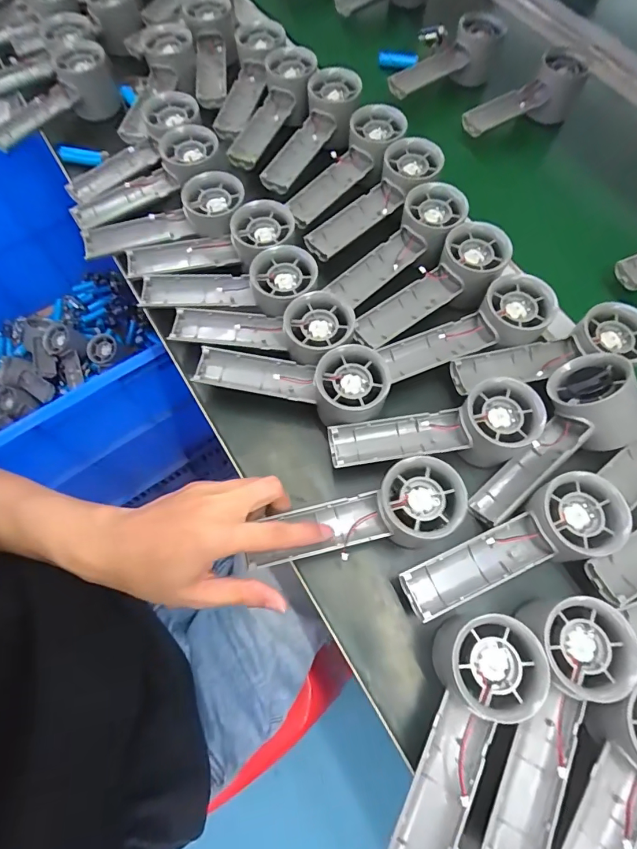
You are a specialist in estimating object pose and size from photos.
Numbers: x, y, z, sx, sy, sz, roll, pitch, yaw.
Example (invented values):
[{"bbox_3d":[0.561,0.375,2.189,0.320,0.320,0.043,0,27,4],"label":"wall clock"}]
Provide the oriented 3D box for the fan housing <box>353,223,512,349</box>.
[{"bbox_3d":[0.105,-0.120,0.389,0.153,0.034,0.058,-39,73,-15],"label":"fan housing"}]

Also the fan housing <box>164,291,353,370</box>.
[{"bbox_3d":[-0.050,-0.081,0.378,0.158,0.026,0.058,1,67,14],"label":"fan housing"}]

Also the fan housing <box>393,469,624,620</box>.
[{"bbox_3d":[0.134,0.085,0.306,0.158,0.037,0.055,-21,69,-9],"label":"fan housing"}]

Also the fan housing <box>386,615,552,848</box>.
[{"bbox_3d":[0.083,0.194,0.269,0.063,0.033,0.157,24,82,9],"label":"fan housing"}]

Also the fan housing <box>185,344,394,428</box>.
[{"bbox_3d":[-0.024,-0.034,0.354,0.155,0.030,0.057,3,68,1],"label":"fan housing"}]

